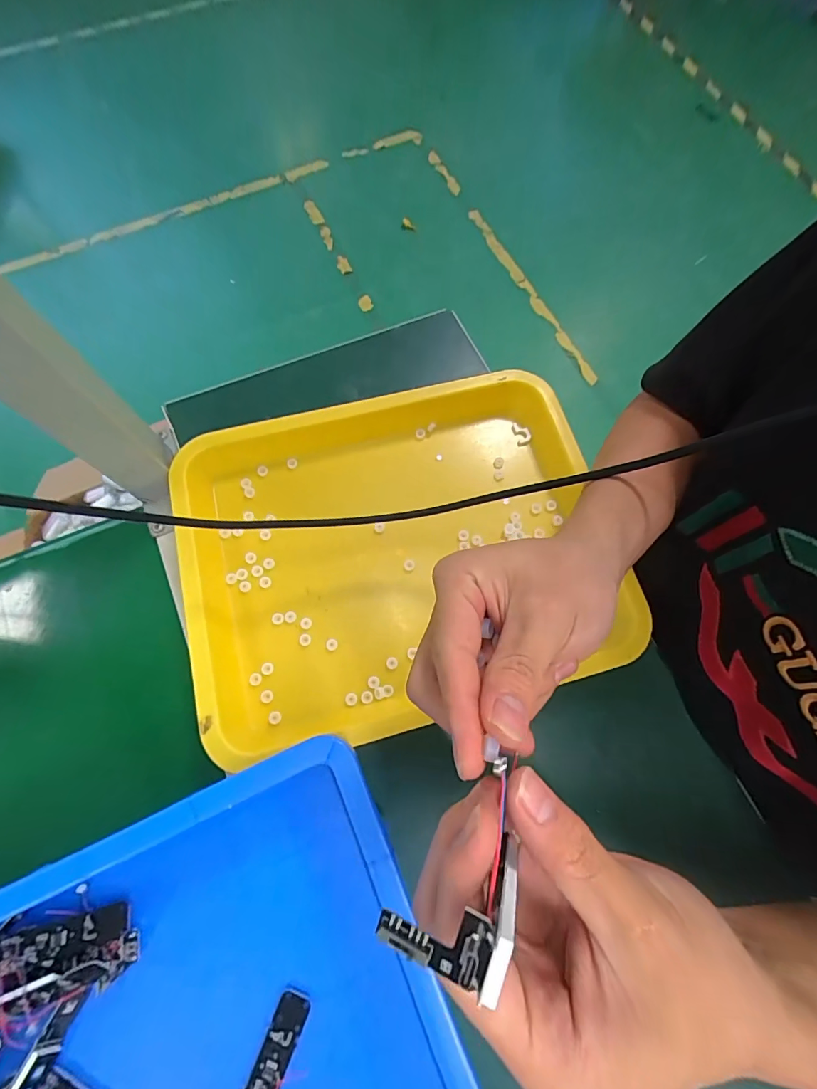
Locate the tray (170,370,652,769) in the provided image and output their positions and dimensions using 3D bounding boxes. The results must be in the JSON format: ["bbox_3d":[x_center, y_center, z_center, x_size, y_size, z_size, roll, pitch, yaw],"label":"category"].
[{"bbox_3d":[-0.009,0.003,0.351,0.321,0.044,0.255,-14,72,-5],"label":"tray"}]

